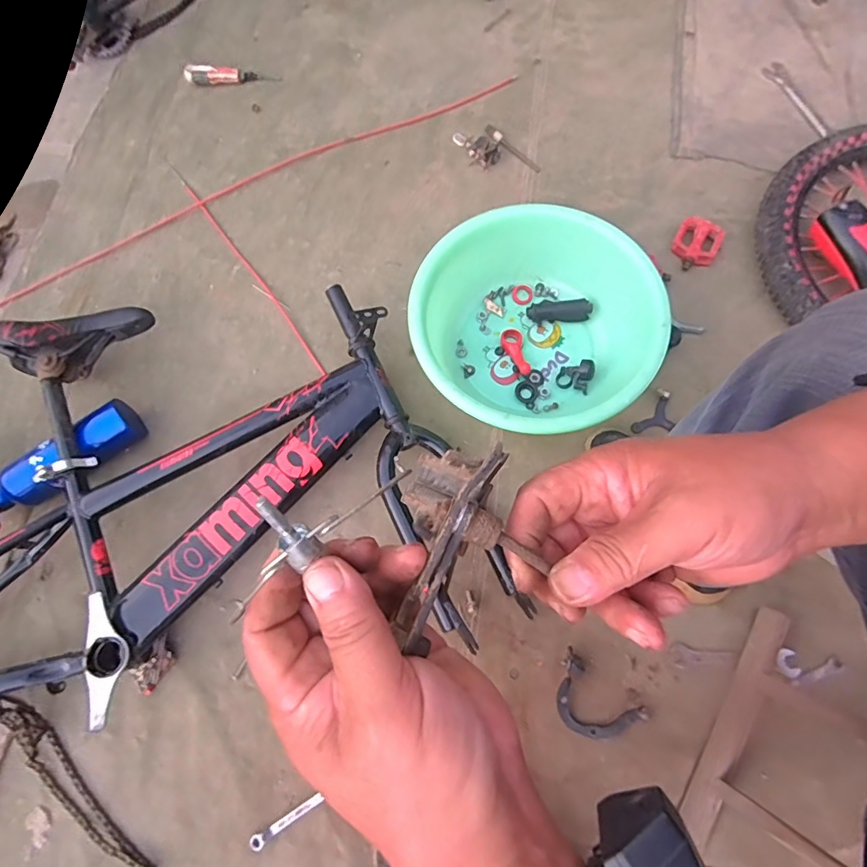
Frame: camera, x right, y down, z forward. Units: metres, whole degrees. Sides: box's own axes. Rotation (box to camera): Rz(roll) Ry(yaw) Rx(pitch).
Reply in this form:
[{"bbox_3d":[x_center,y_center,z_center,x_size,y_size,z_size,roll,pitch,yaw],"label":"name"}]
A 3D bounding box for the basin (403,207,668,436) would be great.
[{"bbox_3d":[0.153,-0.154,0.751,0.344,0.131,0.328,0,72,1],"label":"basin"}]

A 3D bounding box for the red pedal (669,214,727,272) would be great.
[{"bbox_3d":[0.451,-0.323,0.850,0.075,0.025,0.095,26,74,9],"label":"red pedal"}]

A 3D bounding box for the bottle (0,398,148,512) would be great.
[{"bbox_3d":[-0.541,0.042,0.724,0.226,0.080,0.080,-37,75,-10],"label":"bottle"}]

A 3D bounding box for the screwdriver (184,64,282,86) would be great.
[{"bbox_3d":[-0.415,-0.733,1.015,0.191,0.021,0.041,6,72,3],"label":"screwdriver"}]

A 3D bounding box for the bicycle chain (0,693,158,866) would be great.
[{"bbox_3d":[-0.478,0.427,0.599,0.358,0.107,0.046,44,77,0],"label":"bicycle chain"}]

